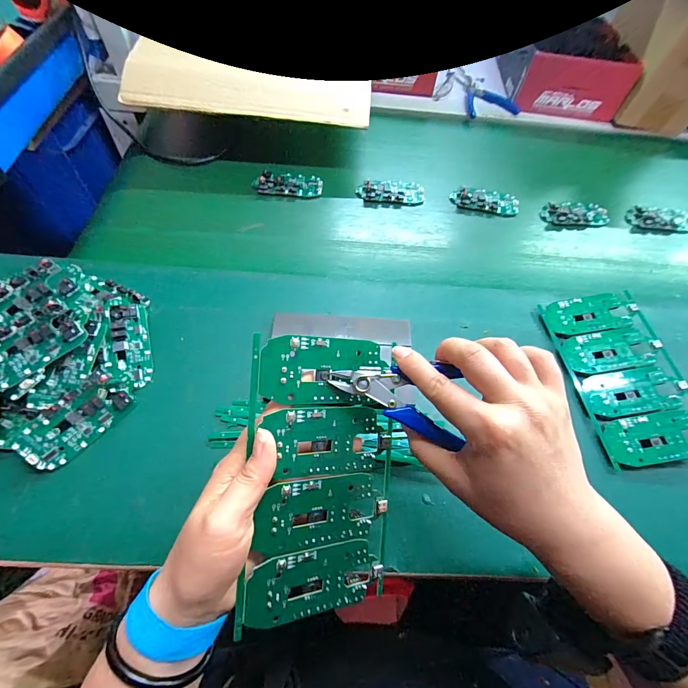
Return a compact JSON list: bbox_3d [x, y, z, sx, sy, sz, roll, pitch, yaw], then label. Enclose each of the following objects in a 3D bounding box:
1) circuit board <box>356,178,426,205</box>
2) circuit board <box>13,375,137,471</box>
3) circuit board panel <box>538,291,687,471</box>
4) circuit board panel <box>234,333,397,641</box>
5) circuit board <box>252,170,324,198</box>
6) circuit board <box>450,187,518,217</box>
[{"bbox_3d":[0.069,-0.224,0.526,0.098,0.012,0.044,0,60,-4],"label":"circuit board"},{"bbox_3d":[-0.239,0.070,0.321,0.085,0.023,0.044,-46,107,-25],"label":"circuit board"},{"bbox_3d":[0.304,0.029,0.391,0.109,0.008,0.192,-10,64,2],"label":"circuit board panel"},{"bbox_3d":[-0.014,0.090,0.246,0.105,0.004,0.186,4,89,-27],"label":"circuit board panel"},{"bbox_3d":[-0.080,-0.233,0.515,0.097,0.018,0.044,0,60,-4],"label":"circuit board"},{"bbox_3d":[0.210,-0.213,0.534,0.098,0.014,0.043,12,60,3],"label":"circuit board"}]

